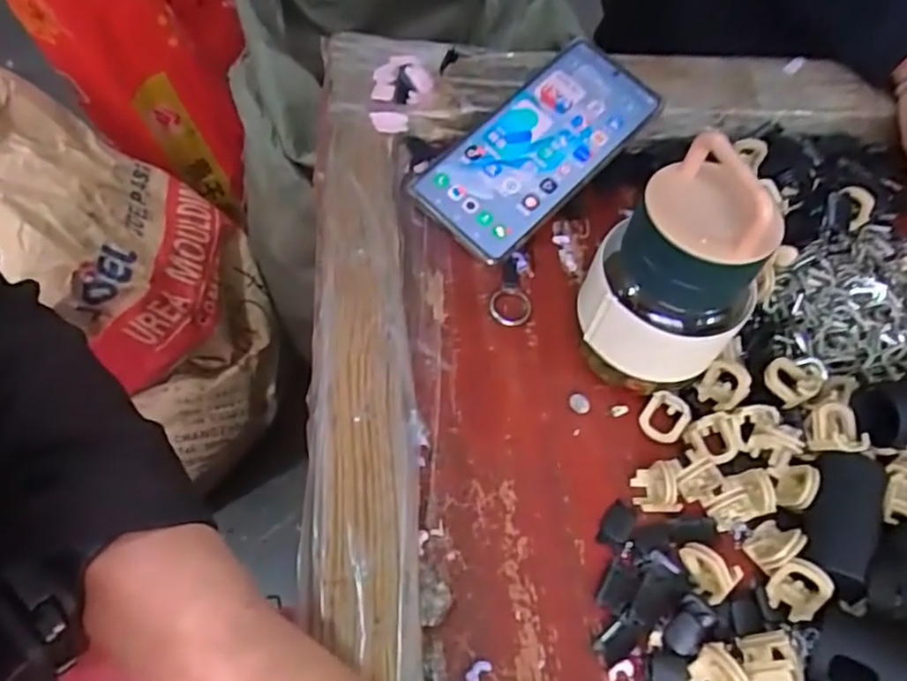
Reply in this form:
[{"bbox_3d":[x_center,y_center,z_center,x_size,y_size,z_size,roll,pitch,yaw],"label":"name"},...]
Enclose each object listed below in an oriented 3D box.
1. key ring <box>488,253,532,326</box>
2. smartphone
[{"bbox_3d":[0.034,-0.031,0.381,0.022,0.005,0.050,7,56,0],"label":"key ring"},{"bbox_3d":[0.052,-0.123,0.409,0.159,0.011,0.078,-43,79,-11],"label":"smartphone"}]

